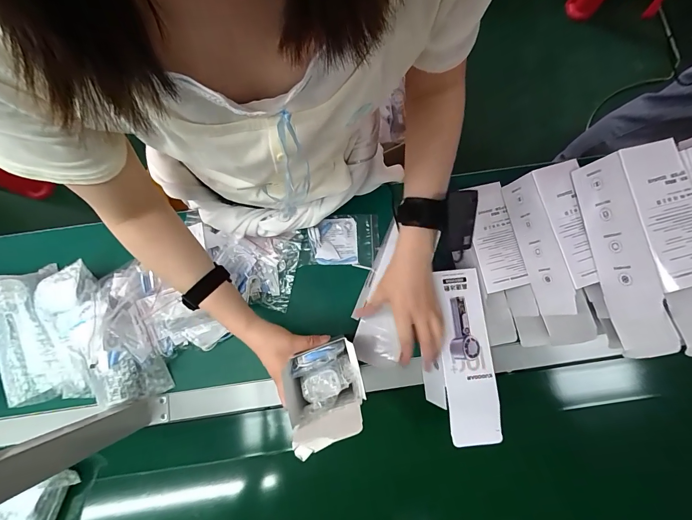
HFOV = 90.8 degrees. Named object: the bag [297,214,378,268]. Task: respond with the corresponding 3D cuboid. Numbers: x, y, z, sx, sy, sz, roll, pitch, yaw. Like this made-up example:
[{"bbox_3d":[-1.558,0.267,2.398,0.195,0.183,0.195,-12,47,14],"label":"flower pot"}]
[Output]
[{"bbox_3d":[-0.013,-0.033,0.582,0.134,0.018,0.085,-2,79,0],"label":"bag"}]

